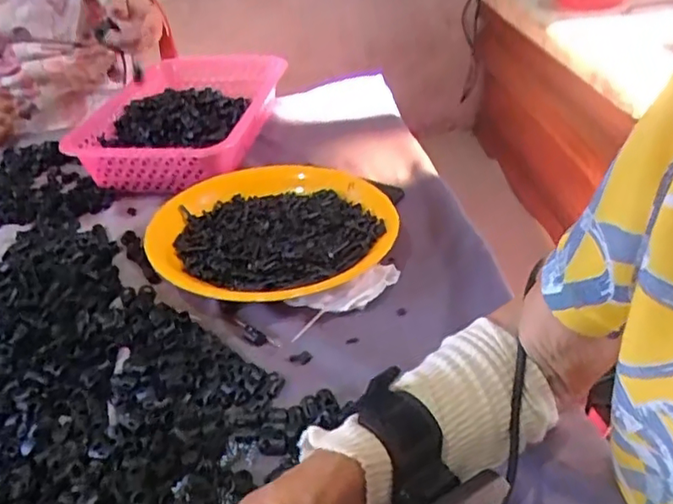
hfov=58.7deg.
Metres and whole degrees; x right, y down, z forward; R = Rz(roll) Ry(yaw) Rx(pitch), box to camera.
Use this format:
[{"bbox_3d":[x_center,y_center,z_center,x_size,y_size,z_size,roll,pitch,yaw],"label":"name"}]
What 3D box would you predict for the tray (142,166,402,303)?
[{"bbox_3d":[-0.062,-0.022,0.612,0.243,0.035,0.230,-21,39,-21],"label":"tray"}]

